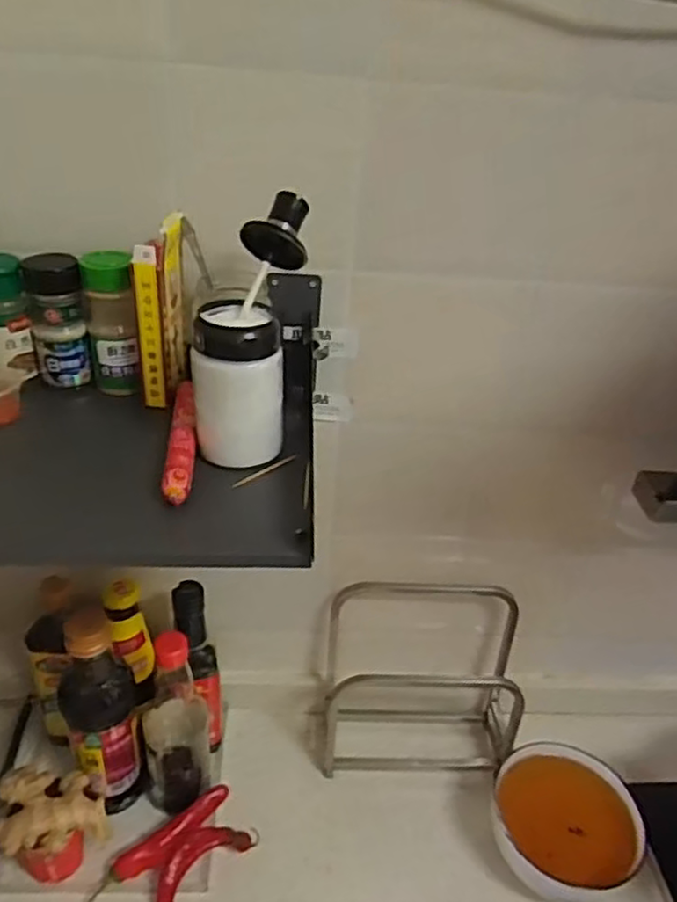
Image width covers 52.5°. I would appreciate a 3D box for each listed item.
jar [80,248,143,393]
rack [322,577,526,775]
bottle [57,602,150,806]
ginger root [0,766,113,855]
[{"bbox_3d":[-0.184,-0.099,0.563,0.039,0.112,0.043,-8,36,-18],"label":"jar"},{"bbox_3d":[0.097,0.285,0.841,0.222,0.234,0.132,1,34,-5],"label":"rack"},{"bbox_3d":[-0.247,0.274,0.718,0.071,0.271,0.086,-11,37,-22],"label":"bottle"},{"bbox_3d":[-0.282,0.351,0.674,0.099,0.041,0.086,-11,37,-22],"label":"ginger root"}]

